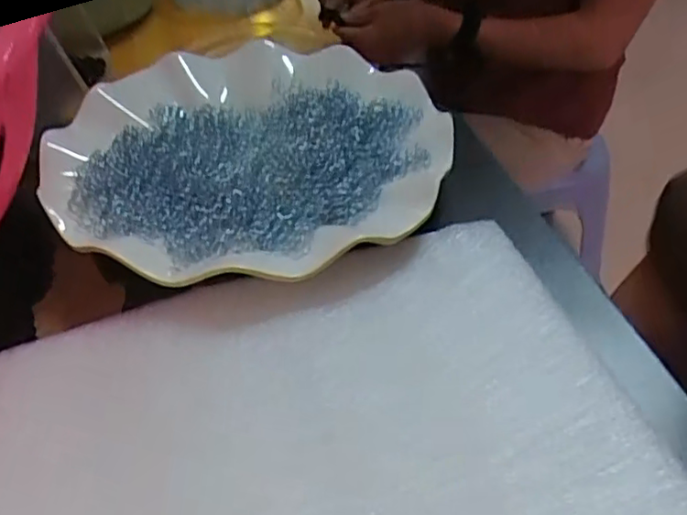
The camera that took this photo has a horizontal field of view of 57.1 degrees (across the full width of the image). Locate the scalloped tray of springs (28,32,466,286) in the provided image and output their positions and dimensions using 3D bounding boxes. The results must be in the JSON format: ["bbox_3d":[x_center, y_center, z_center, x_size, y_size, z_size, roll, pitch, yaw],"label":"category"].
[{"bbox_3d":[-0.045,-0.059,0.300,0.175,0.022,0.192,-17,46,-13],"label":"scalloped tray of springs"}]

